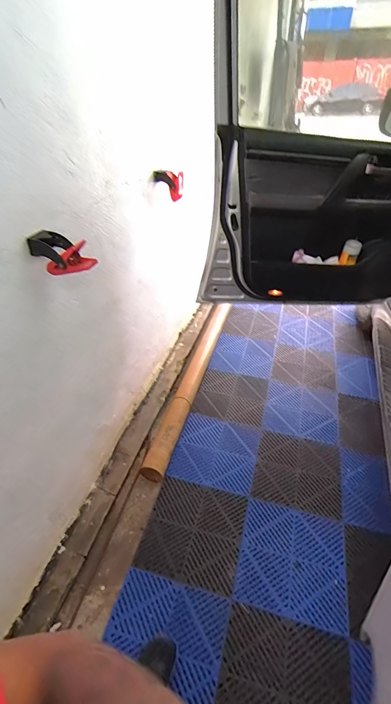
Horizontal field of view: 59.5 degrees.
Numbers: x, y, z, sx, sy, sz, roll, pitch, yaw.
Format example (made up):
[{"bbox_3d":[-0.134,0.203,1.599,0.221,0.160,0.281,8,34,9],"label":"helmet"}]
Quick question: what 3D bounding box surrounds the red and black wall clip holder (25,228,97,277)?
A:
[{"bbox_3d":[-0.383,-0.289,1.004,0.149,0.111,0.107,22,45,26],"label":"red and black wall clip holder"}]

